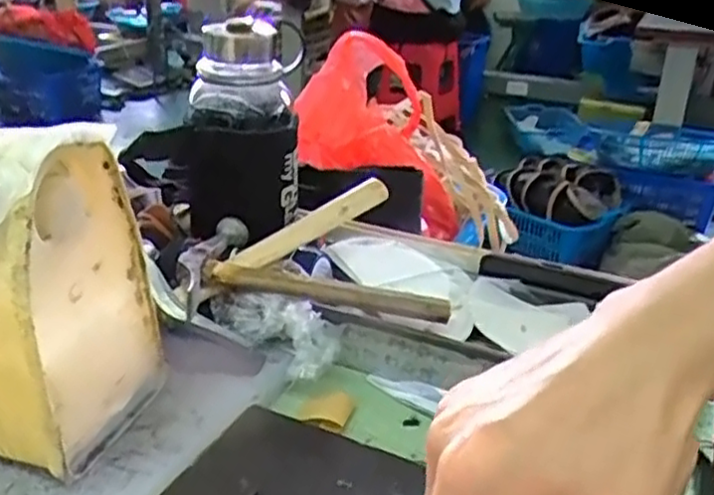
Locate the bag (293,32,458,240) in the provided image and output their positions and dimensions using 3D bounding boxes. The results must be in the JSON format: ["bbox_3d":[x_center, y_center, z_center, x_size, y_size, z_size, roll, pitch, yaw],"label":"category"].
[{"bbox_3d":[0.007,-0.190,1.032,0.138,0.230,0.349,-18,50,-29],"label":"bag"}]

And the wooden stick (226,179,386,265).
[{"bbox_3d":[-0.039,-0.019,0.623,0.149,0.026,0.011,-28,29,-13],"label":"wooden stick"}]

